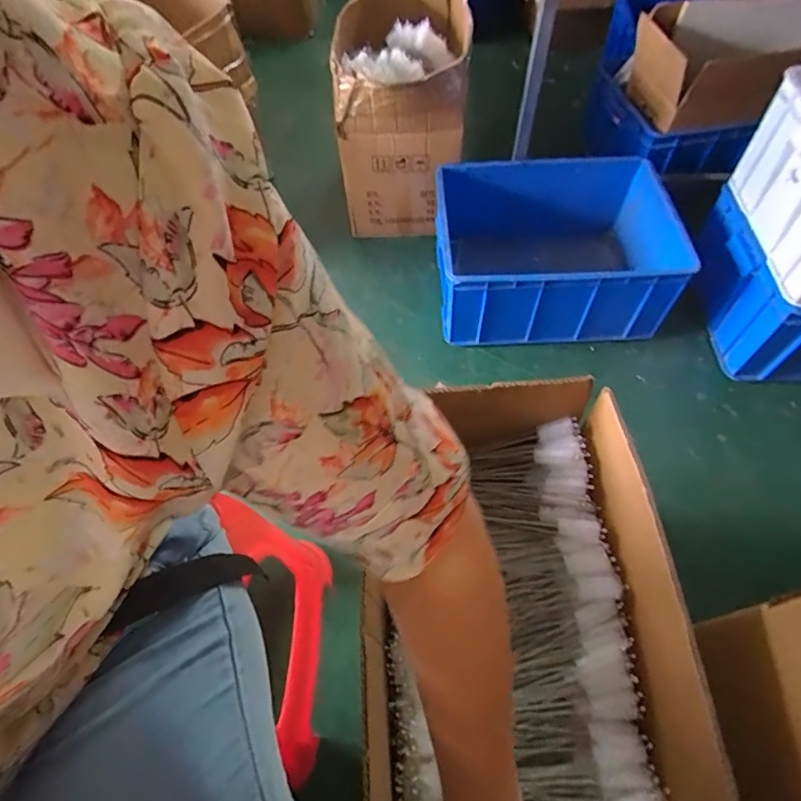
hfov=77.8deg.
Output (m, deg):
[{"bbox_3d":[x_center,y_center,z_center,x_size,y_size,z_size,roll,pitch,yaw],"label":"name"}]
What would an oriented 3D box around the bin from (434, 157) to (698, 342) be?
[{"bbox_3d":[0.361,-0.376,1.230,0.525,0.264,0.436,2,56,4],"label":"bin"}]

